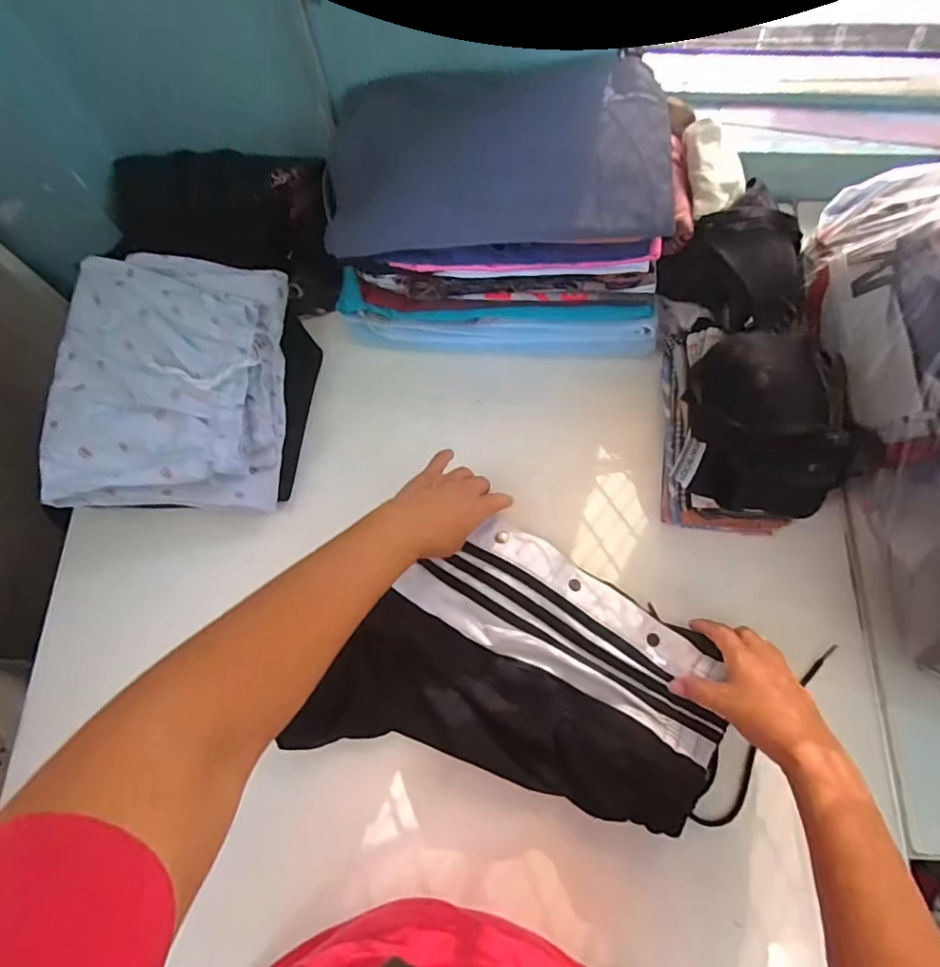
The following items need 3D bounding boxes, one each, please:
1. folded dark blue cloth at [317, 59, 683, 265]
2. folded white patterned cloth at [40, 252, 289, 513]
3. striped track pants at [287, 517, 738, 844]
[{"bbox_3d":[0.025,-0.293,0.479,0.297,0.034,0.160,0,93,5],"label":"folded dark blue cloth"},{"bbox_3d":[-0.285,-0.106,0.514,0.190,0.073,0.248,-1,74,1],"label":"folded white patterned cloth"},{"bbox_3d":[0.046,0.162,0.464,0.314,0.031,0.218,19,75,6],"label":"striped track pants"}]

